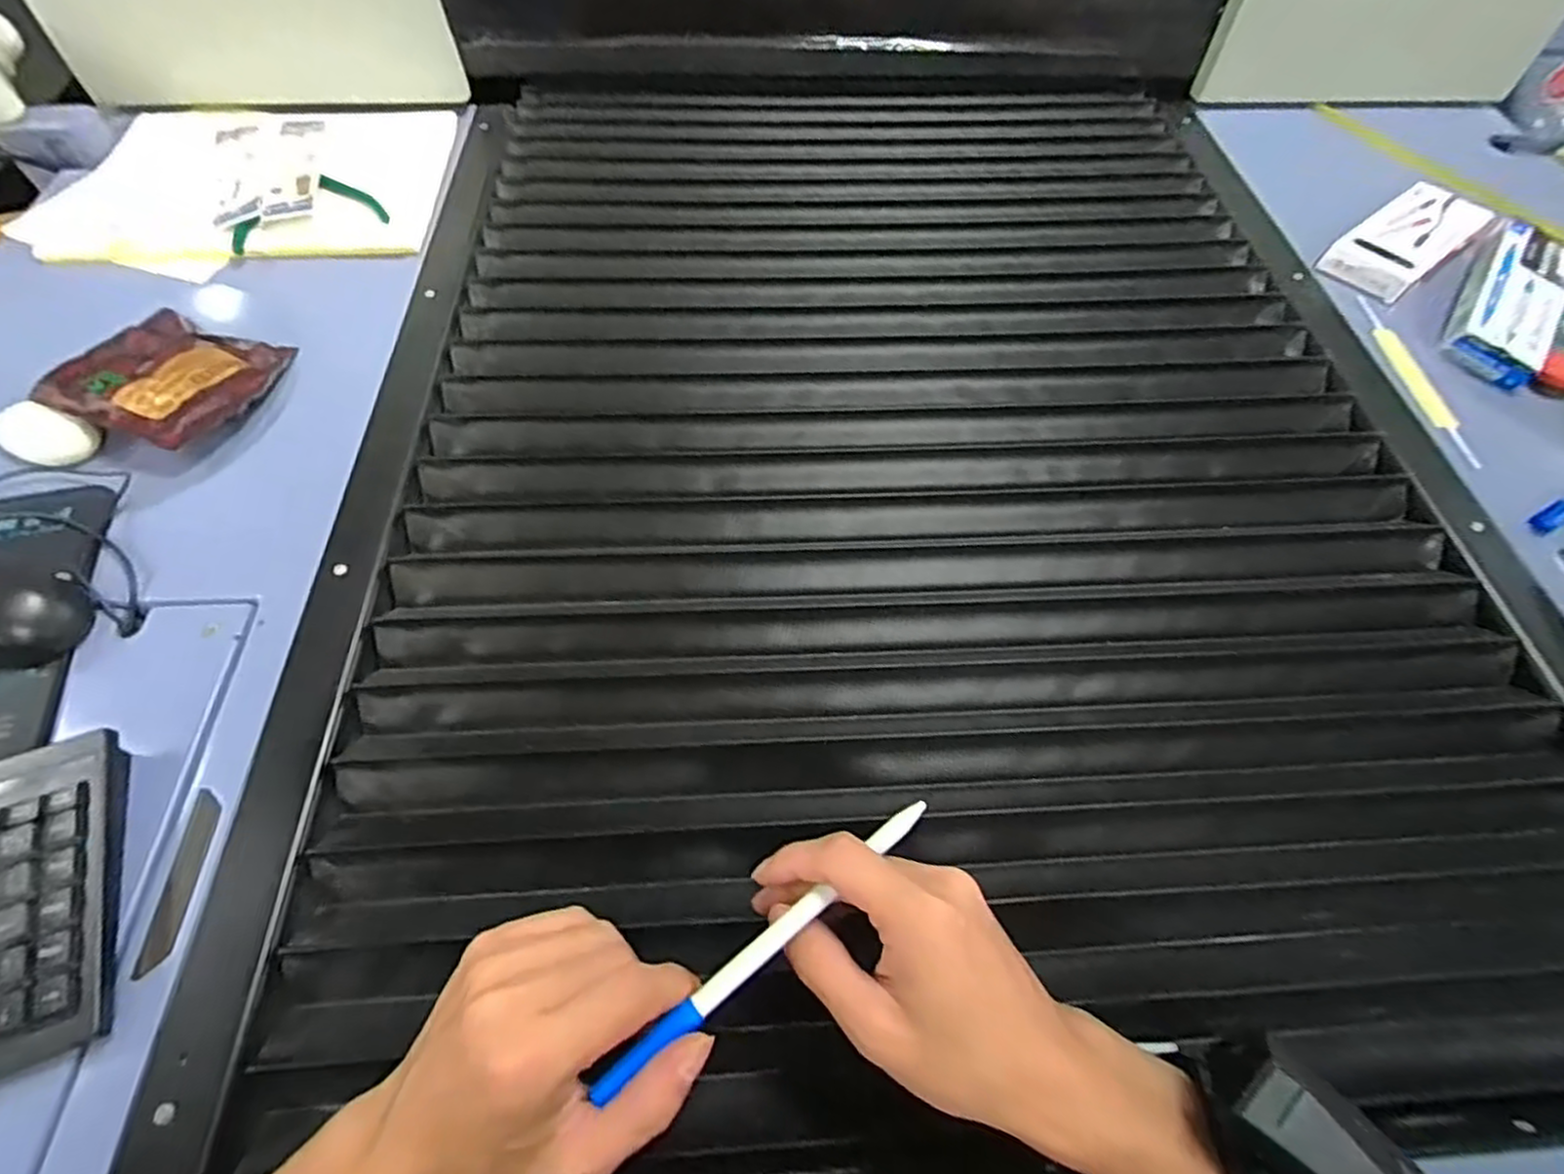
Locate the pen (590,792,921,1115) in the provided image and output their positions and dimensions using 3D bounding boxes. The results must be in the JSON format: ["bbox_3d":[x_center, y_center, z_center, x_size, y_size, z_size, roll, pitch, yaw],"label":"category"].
[{"bbox_3d":[-0.002,0.143,0.288,0.164,0.009,0.011,-35,65,-19],"label":"pen"}]

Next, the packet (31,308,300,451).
[{"bbox_3d":[-0.471,-0.163,0.546,0.148,0.023,0.120,19,61,10],"label":"packet"}]

